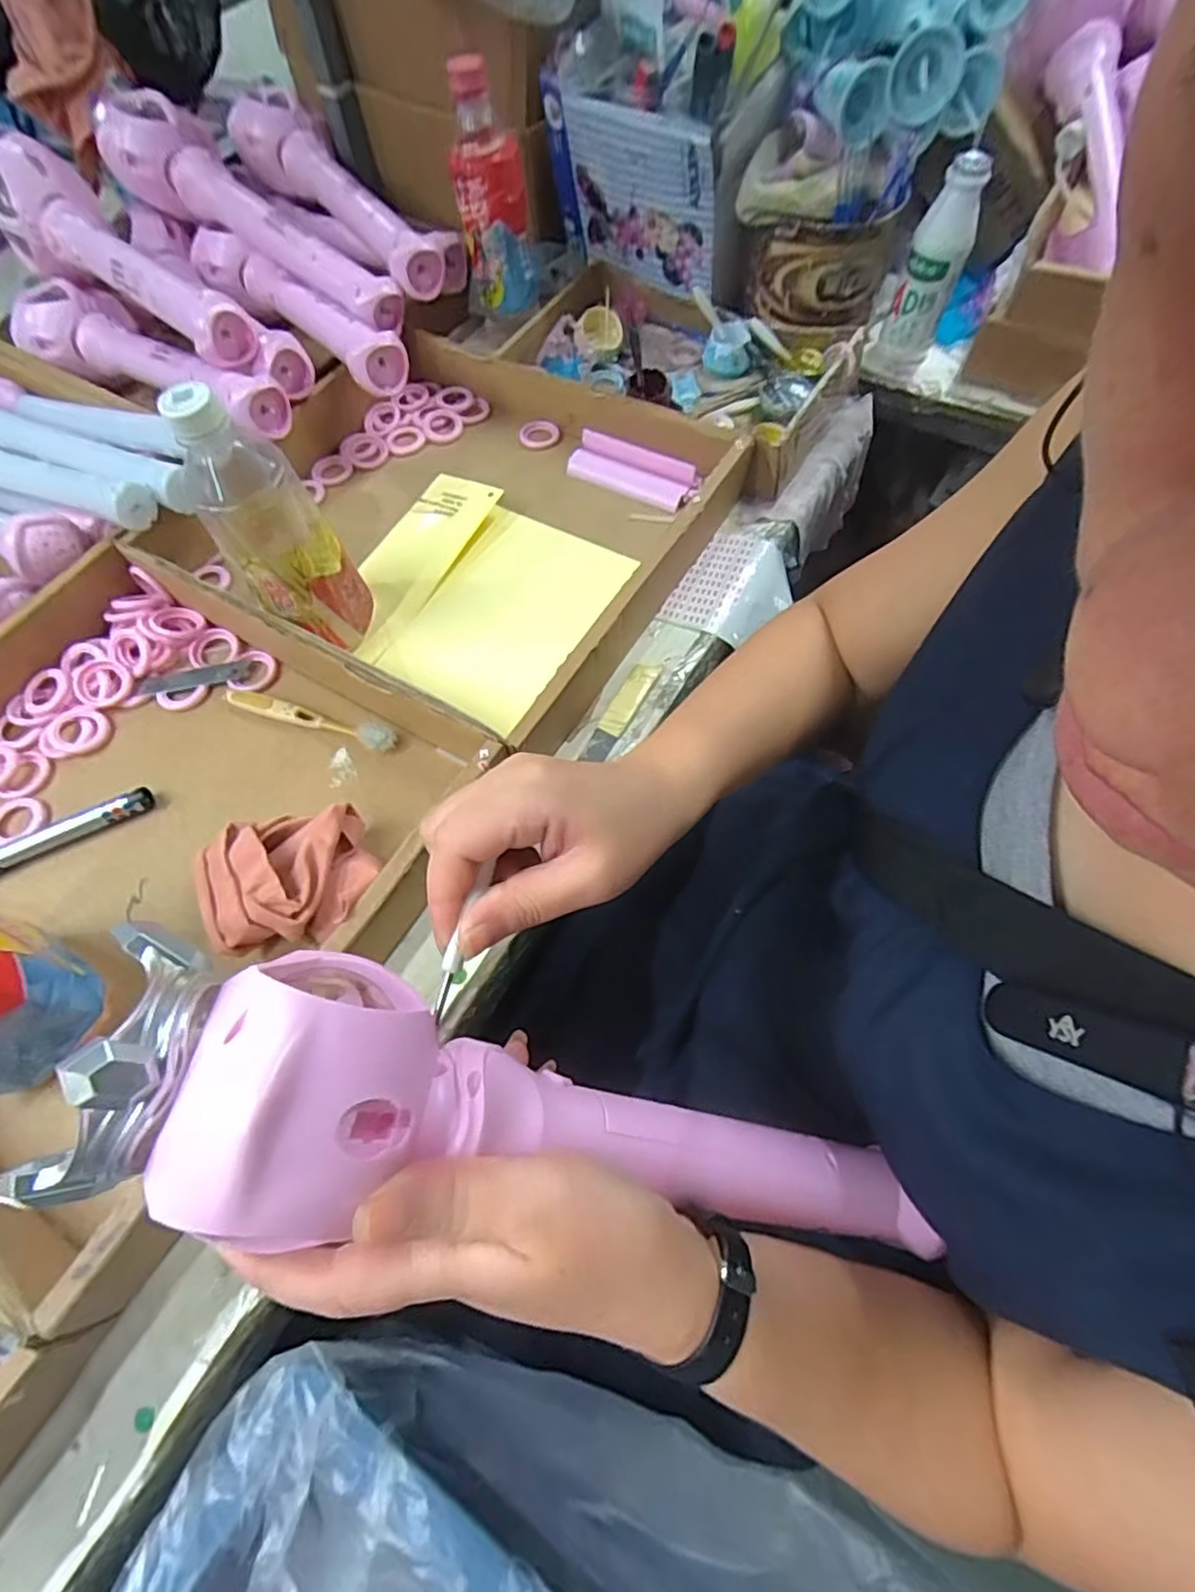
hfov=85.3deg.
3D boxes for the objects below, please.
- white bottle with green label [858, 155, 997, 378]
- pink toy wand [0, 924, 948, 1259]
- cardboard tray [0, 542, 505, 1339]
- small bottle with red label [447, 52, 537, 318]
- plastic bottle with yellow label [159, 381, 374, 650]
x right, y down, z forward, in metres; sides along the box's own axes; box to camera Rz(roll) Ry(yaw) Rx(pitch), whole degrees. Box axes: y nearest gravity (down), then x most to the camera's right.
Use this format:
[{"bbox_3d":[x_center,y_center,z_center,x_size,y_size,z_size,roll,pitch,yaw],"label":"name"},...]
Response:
[{"bbox_3d":[0.298,-0.469,0.589,0.052,0.155,0.054,30,68,15],"label":"white bottle with green label"},{"bbox_3d":[-0.001,0.122,0.241,0.322,0.046,0.073,24,62,-28],"label":"pink toy wand"},{"bbox_3d":[-0.301,0.020,0.405,0.374,0.060,0.346,32,69,14],"label":"cardboard tray"},{"bbox_3d":[-0.091,-0.524,0.568,0.063,0.155,0.053,-5,64,-1],"label":"small bottle with red label"},{"bbox_3d":[-0.210,-0.173,0.429,0.069,0.181,0.067,-33,67,-14],"label":"plastic bottle with yellow label"}]

